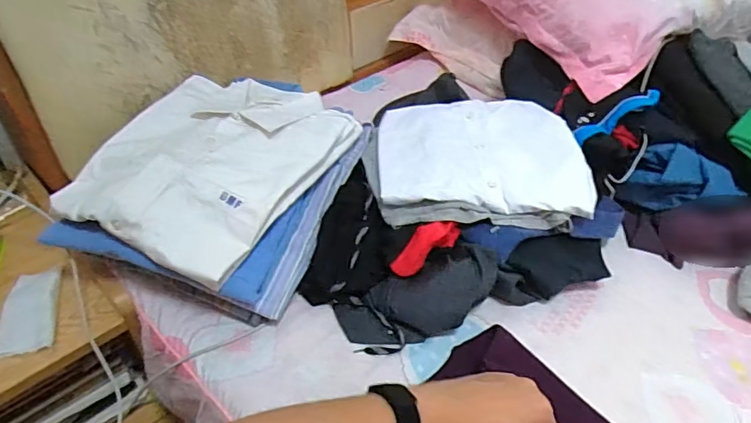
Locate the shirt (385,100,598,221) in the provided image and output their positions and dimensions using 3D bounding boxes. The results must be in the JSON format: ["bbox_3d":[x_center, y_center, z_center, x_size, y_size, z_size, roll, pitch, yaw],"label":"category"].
[{"bbox_3d":[0.141,-0.086,0.696,0.265,0.042,0.234,1,41,-1],"label":"shirt"}]

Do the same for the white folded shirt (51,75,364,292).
[{"bbox_3d":[-0.211,-0.081,0.645,0.264,0.058,0.330,19,44,19],"label":"white folded shirt"}]

